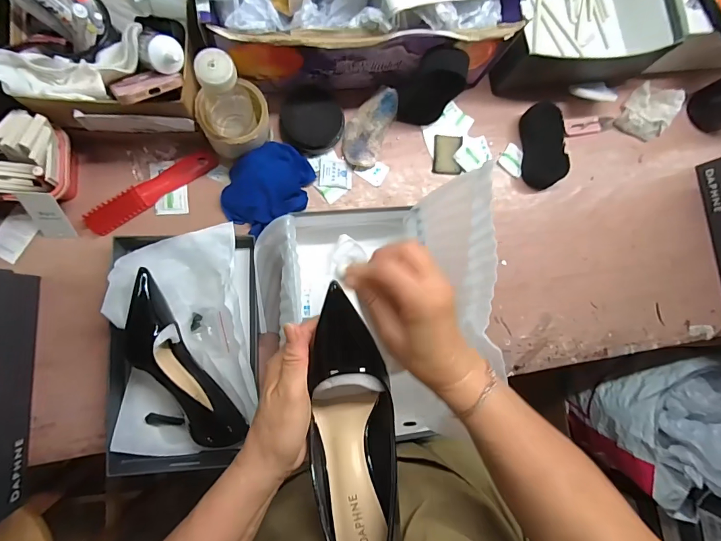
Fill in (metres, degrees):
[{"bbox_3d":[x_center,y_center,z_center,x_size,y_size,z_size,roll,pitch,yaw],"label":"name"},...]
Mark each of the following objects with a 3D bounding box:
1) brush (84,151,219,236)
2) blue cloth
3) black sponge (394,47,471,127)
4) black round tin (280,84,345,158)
[{"bbox_3d":[-0.295,-0.116,0.557,0.193,0.020,0.035,-36,92,-9],"label":"brush"},{"bbox_3d":[-0.134,-0.123,0.560,0.140,0.054,0.103,-36,91,-9],"label":"blue cloth"},{"bbox_3d":[0.101,-0.266,0.570,0.072,0.128,0.033,29,67,-16],"label":"black sponge"},{"bbox_3d":[-0.072,-0.222,0.577,0.091,0.029,0.093,1,86,-8],"label":"black round tin"}]

